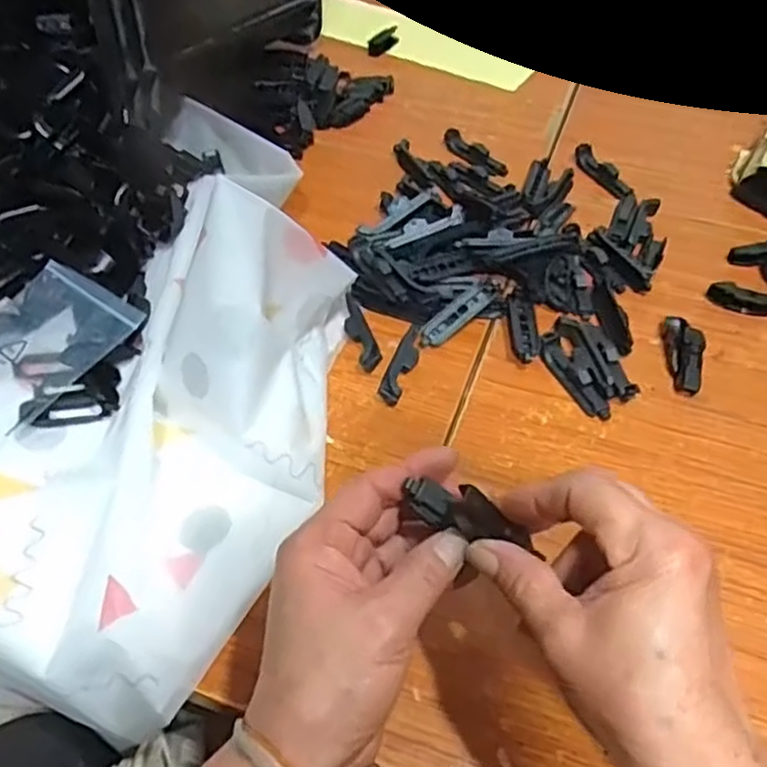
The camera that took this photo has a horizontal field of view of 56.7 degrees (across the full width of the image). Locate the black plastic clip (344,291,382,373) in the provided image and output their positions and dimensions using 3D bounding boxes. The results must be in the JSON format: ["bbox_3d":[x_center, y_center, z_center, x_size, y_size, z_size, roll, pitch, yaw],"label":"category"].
[{"bbox_3d":[-0.019,-0.040,0.539,0.018,0.011,0.072,-16,54,-11],"label":"black plastic clip"}]

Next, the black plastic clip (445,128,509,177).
[{"bbox_3d":[0.089,-0.220,0.678,0.023,0.011,0.075,-33,59,-23],"label":"black plastic clip"}]

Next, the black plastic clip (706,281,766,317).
[{"bbox_3d":[0.282,-0.067,0.556,0.053,0.013,0.015,19,55,15],"label":"black plastic clip"}]

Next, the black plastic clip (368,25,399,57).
[{"bbox_3d":[0.003,-0.397,0.825,0.015,0.016,0.049,34,60,24],"label":"black plastic clip"}]

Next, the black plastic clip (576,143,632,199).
[{"bbox_3d":[0.204,-0.198,0.659,0.021,0.011,0.075,-24,56,-17],"label":"black plastic clip"}]

